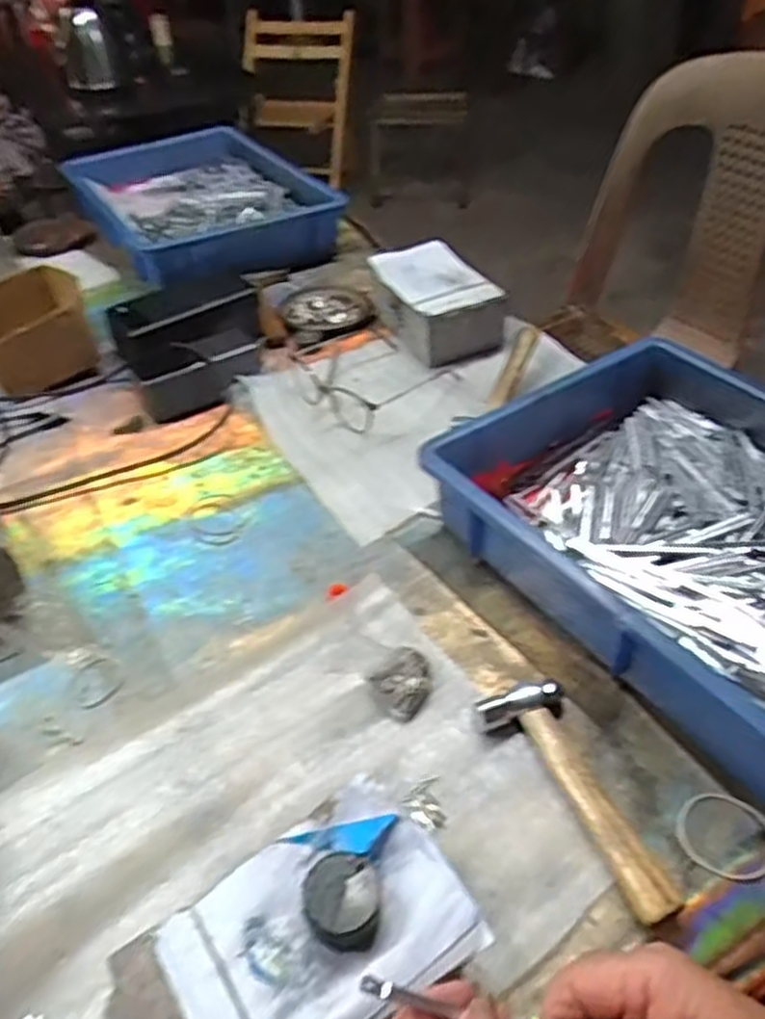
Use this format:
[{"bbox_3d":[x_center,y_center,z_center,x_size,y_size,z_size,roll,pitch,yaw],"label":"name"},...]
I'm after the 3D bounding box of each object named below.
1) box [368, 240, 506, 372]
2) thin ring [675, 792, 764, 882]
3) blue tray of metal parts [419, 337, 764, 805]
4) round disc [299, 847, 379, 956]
[{"bbox_3d":[0.062,-0.241,0.875,0.105,0.072,0.151,-16,44,-17],"label":"box"},{"bbox_3d":[0.202,0.191,0.446,0.053,0.005,0.051,-2,42,2],"label":"thin ring"},{"bbox_3d":[0.265,0.035,0.551,0.280,0.080,0.430,-26,47,-23],"label":"blue tray of metal parts"},{"bbox_3d":[-0.021,0.193,0.375,0.036,0.020,0.041,-9,42,-6],"label":"round disc"}]

